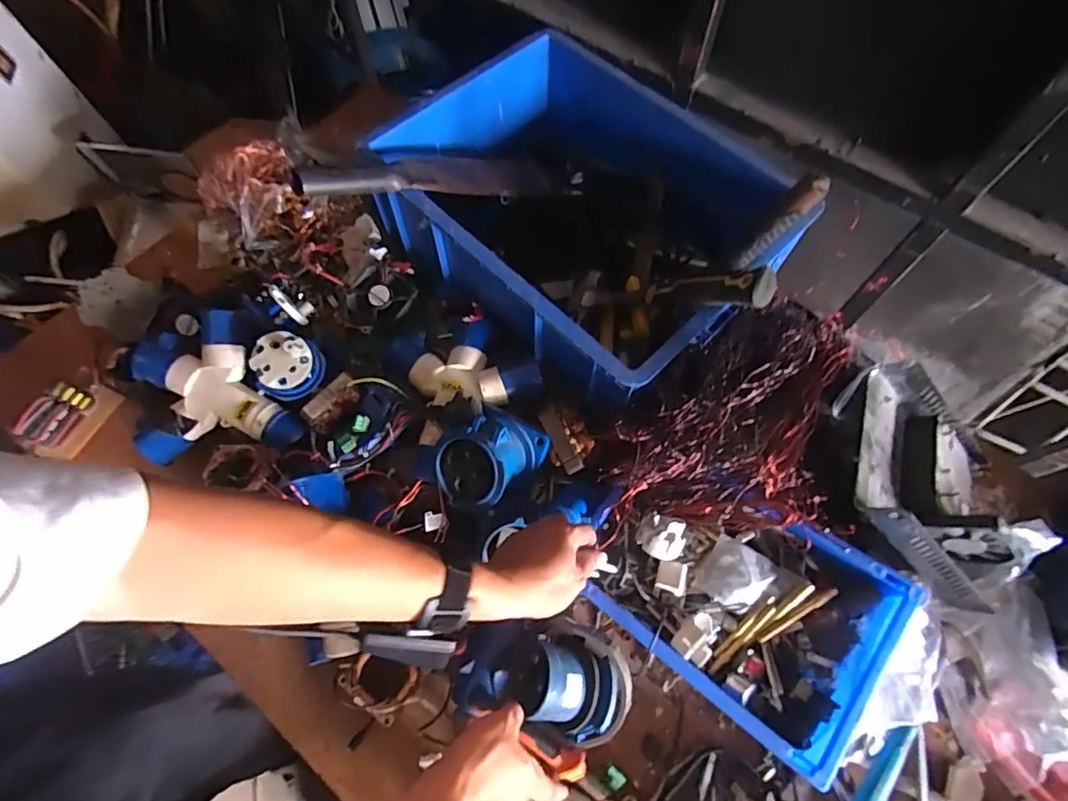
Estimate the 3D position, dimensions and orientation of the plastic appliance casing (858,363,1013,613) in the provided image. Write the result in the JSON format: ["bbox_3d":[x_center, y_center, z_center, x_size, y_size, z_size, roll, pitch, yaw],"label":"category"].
[{"bbox_3d":[0.431,0.085,0.574,0.214,0.089,0.214,29,63,-13],"label":"plastic appliance casing"}]

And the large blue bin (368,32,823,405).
[{"bbox_3d":[0.064,-0.243,0.722,0.460,0.163,0.360,42,72,16],"label":"large blue bin"}]

